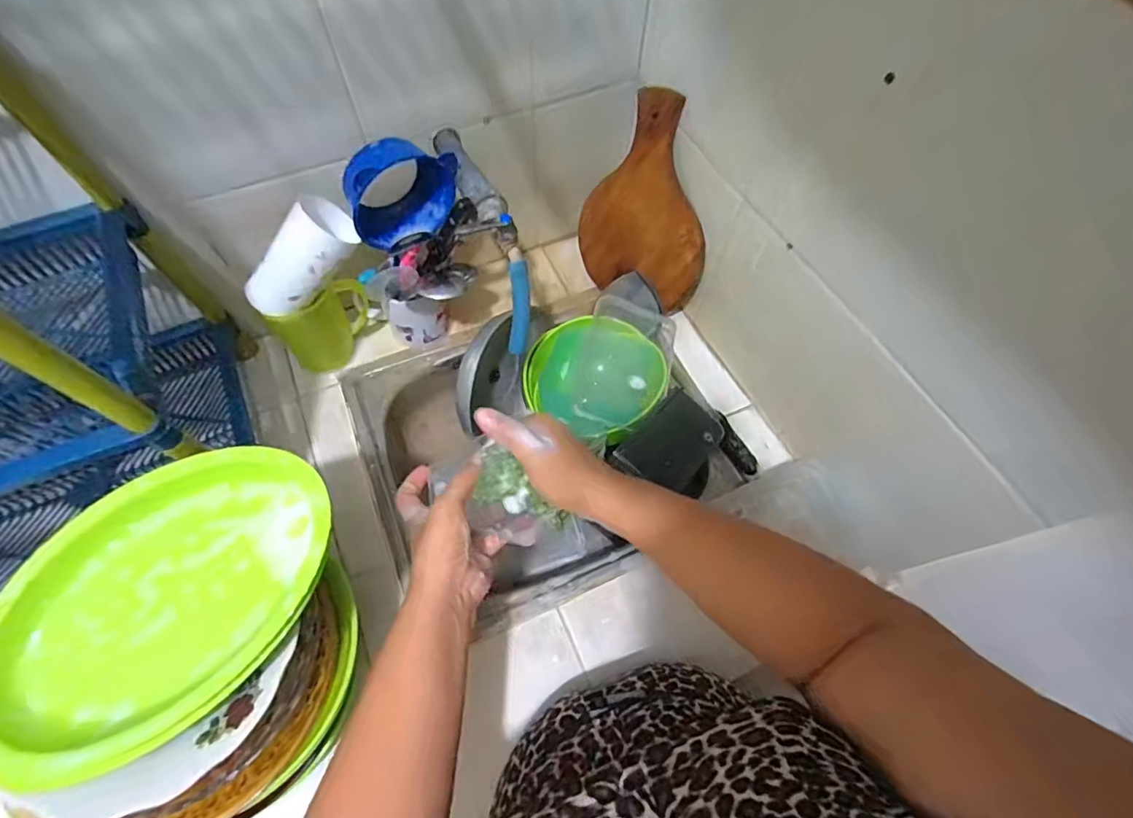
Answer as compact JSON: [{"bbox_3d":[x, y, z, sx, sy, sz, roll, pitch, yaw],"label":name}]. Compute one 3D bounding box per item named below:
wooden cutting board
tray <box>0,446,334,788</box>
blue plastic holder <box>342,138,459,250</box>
[{"bbox_3d":[0.106,-0.254,0.653,0.178,0.250,0.022,31,43,17],"label":"wooden cutting board"},{"bbox_3d":[-0.277,0.127,0.351,0.171,0.038,0.238,37,68,16],"label":"tray"},{"bbox_3d":[-0.177,-0.236,0.560,0.115,0.109,0.069,-20,65,-11],"label":"blue plastic holder"}]

